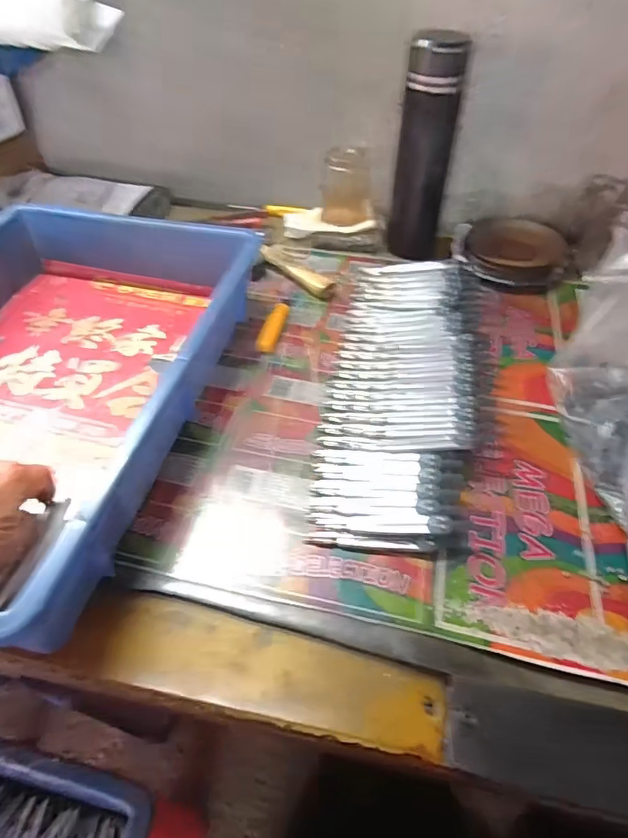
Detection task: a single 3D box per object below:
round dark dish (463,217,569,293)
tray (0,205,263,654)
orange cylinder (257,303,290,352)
[{"bbox_3d":[0.250,-0.211,0.646,0.133,0.031,0.133,1,47,-1],"label":"round dark dish"},{"bbox_3d":[-0.247,-0.055,0.456,0.312,0.091,0.457,10,47,8],"label":"tray"},{"bbox_3d":[-0.042,-0.096,0.538,0.019,0.016,0.071,10,47,8],"label":"orange cylinder"}]

